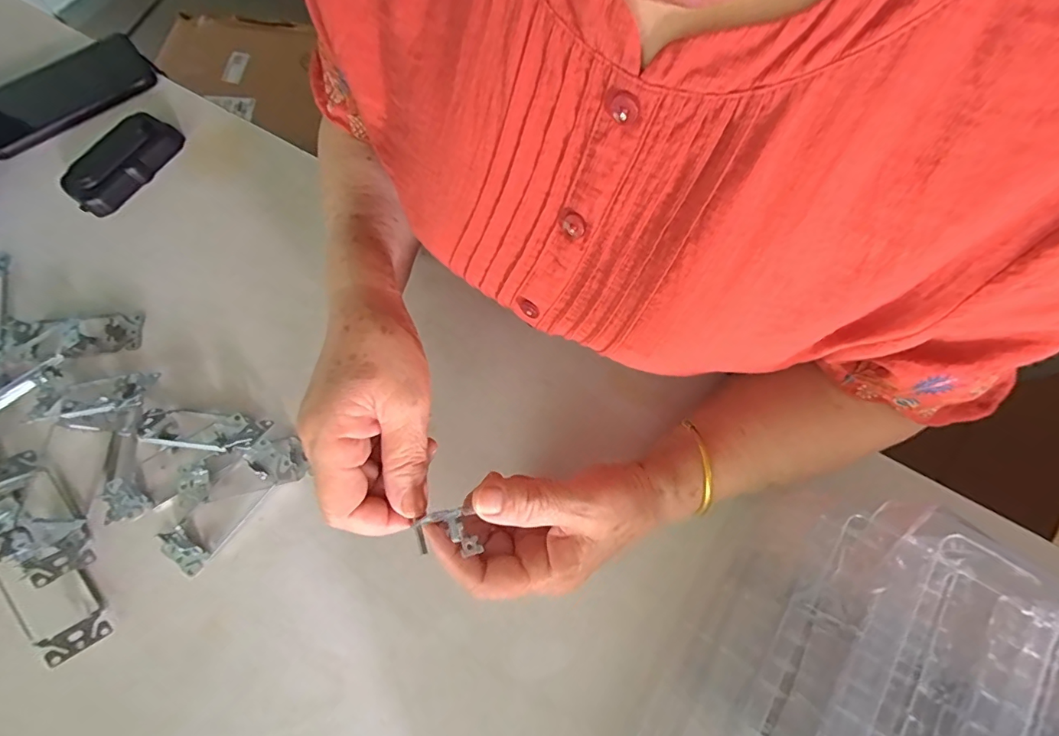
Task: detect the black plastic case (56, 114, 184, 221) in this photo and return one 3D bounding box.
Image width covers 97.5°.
[{"bbox_3d":[-0.387,-0.195,0.443,0.044,0.030,0.106,33,74,9],"label":"black plastic case"}]

